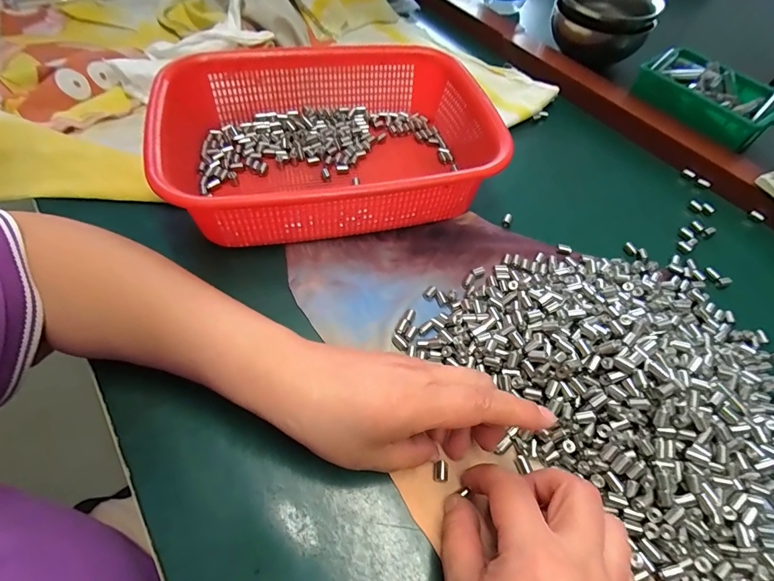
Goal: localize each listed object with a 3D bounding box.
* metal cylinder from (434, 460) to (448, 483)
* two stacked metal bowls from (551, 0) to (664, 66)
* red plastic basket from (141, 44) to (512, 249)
[{"bbox_3d":[0.034,0.112,0.249,0.008,0.006,0.012,4,56,-2],"label":"metal cylinder"},{"bbox_3d":[0.294,-0.369,0.550,0.124,0.075,0.124,24,58,11],"label":"two stacked metal bowls"},{"bbox_3d":[-0.052,-0.137,0.372,0.280,0.075,0.212,-12,59,-12],"label":"red plastic basket"}]

